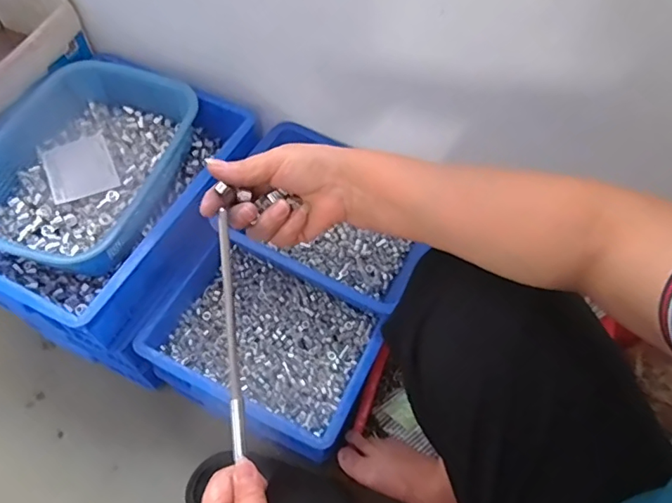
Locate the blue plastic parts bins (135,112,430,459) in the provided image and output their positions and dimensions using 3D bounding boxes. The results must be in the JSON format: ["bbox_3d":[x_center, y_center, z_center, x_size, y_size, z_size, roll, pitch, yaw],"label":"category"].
[{"bbox_3d":[-0.061,0.039,0.778,0.311,0.130,0.408,24,60,10],"label":"blue plastic parts bins"}]

